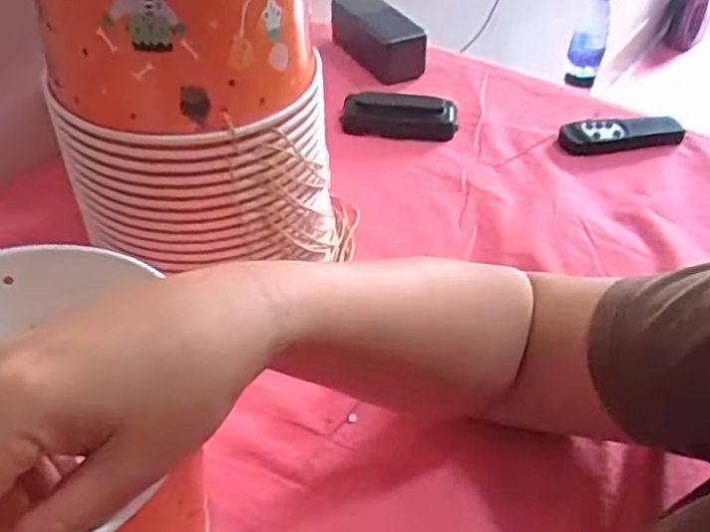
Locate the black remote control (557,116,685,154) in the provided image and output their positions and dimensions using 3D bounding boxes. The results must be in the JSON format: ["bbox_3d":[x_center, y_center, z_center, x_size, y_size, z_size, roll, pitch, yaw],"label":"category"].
[{"bbox_3d":[0.249,-0.124,0.632,0.117,0.017,0.035,-6,43,-8],"label":"black remote control"}]

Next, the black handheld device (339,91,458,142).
[{"bbox_3d":[0.042,-0.144,0.646,0.107,0.028,0.040,5,43,5],"label":"black handheld device"}]

